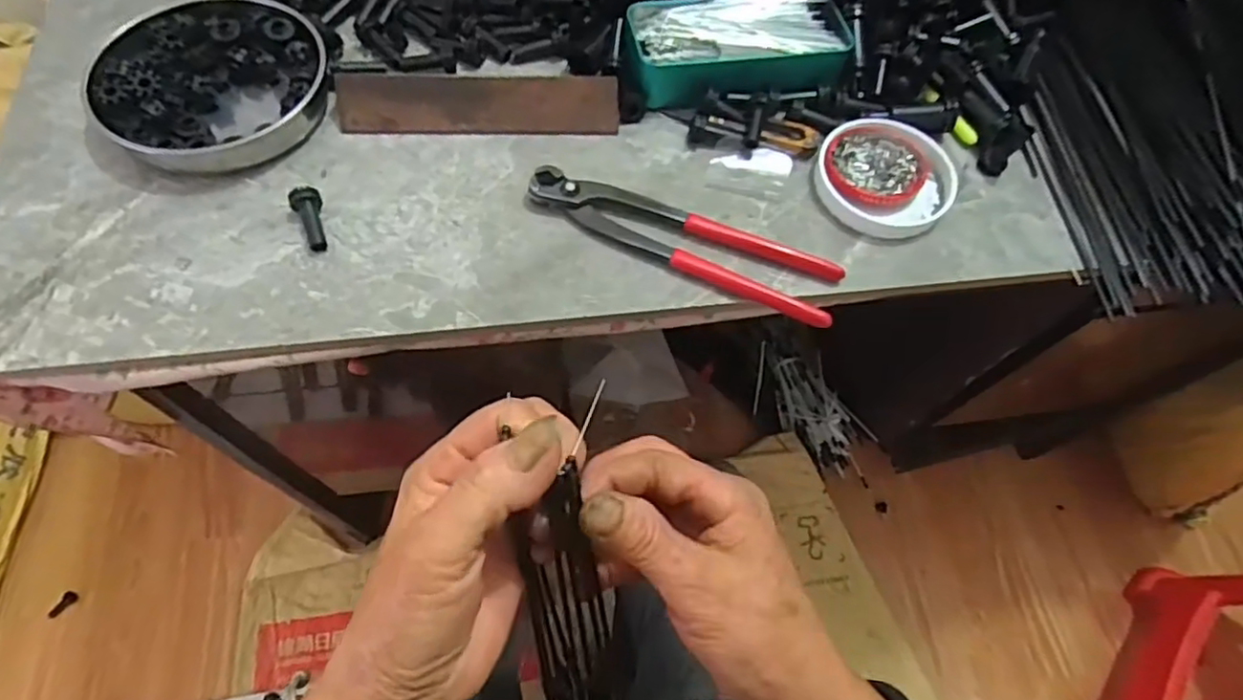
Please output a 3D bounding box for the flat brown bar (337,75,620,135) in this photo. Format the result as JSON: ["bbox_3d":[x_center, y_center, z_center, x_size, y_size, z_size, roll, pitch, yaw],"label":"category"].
[{"bbox_3d":[-0.093,-0.161,0.432,0.179,0.035,0.004,-1,21,-3],"label":"flat brown bar"}]

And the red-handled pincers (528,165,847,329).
[{"bbox_3d":[0.036,-0.067,0.398,0.194,0.015,0.041,20,64,6],"label":"red-handled pincers"}]

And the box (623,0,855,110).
[{"bbox_3d":[0.081,-0.217,0.458,0.154,0.031,0.078,-9,64,-9],"label":"box"}]

